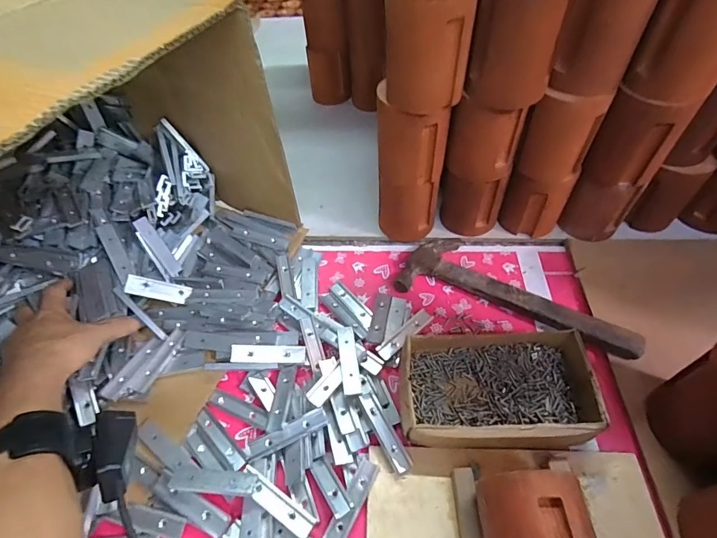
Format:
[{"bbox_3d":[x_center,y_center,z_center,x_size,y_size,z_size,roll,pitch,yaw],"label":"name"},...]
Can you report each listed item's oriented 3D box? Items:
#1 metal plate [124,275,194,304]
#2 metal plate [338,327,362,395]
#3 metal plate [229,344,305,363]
[{"bbox_3d":[-0.238,0.024,0.475,0.069,0.006,0.024,16,60,-28],"label":"metal plate"},{"bbox_3d":[-0.010,0.094,0.412,0.018,0.004,0.074,-6,50,-4],"label":"metal plate"},{"bbox_3d":[-0.098,0.094,0.438,0.080,0.006,0.018,4,51,-13],"label":"metal plate"}]

